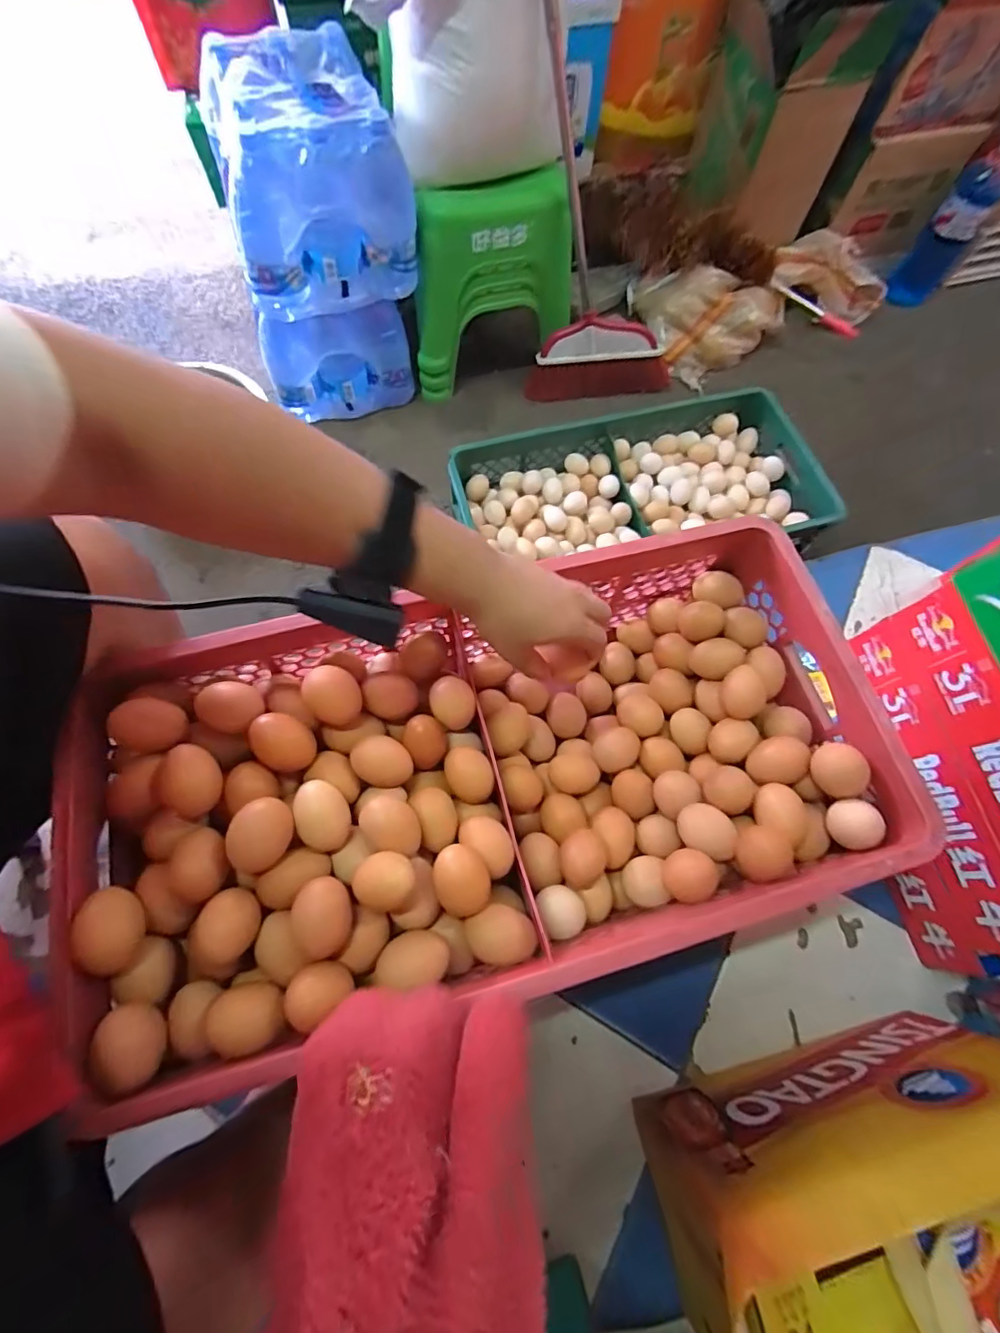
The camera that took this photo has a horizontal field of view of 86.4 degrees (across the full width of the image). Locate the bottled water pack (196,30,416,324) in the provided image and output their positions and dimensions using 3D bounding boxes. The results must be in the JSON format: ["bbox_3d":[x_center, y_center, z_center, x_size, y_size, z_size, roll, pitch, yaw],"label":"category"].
[{"bbox_3d":[-0.314,-0.788,0.859,0.261,0.230,0.305,-21,71,-10],"label":"bottled water pack"}]

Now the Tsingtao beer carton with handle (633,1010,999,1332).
[{"bbox_3d":[0.362,0.487,0.467,0.401,0.230,0.191,-12,70,-7],"label":"Tsingtao beer carton with handle"}]

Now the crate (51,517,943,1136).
[{"bbox_3d":[0.002,0.091,0.456,0.607,0.166,0.306,-12,70,-14],"label":"crate"}]

